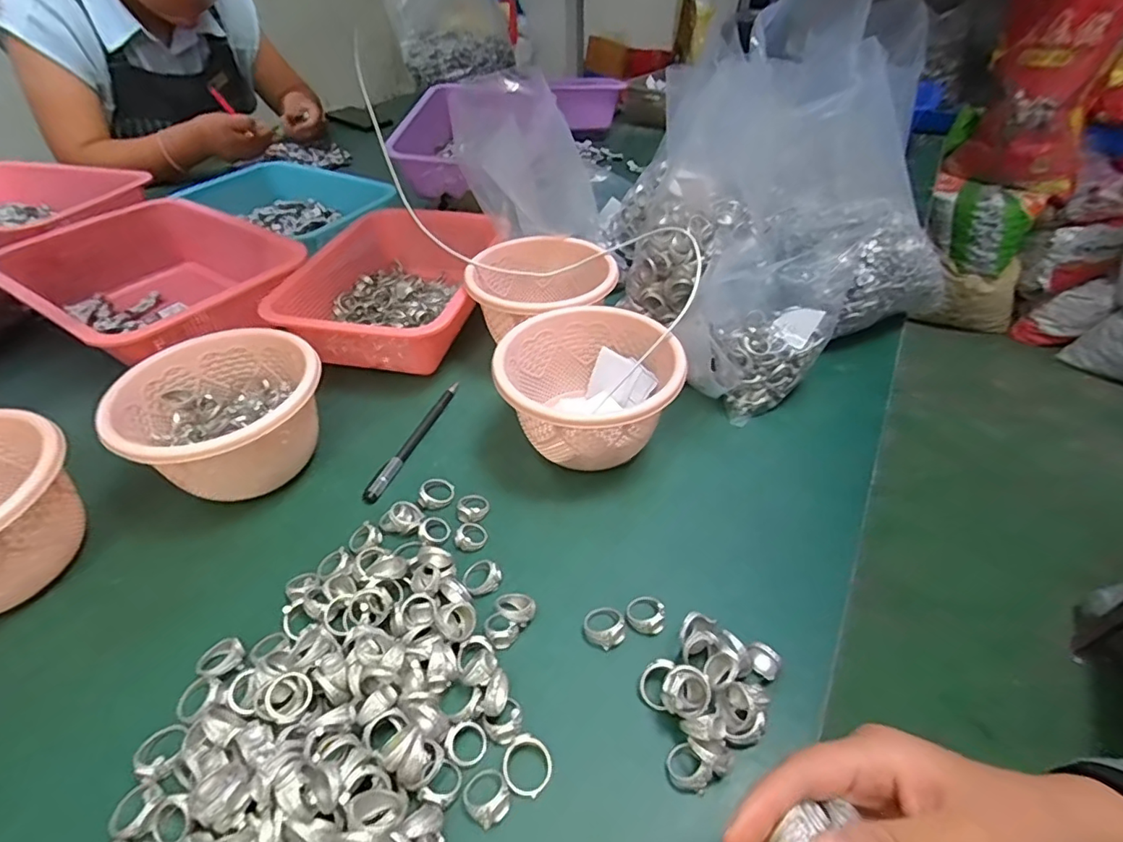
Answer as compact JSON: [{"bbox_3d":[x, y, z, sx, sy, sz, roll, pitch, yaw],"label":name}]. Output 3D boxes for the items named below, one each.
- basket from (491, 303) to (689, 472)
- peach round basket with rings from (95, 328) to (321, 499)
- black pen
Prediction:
[{"bbox_3d":[0.020,-0.019,0.454,0.138,0.092,0.133,0,43,0],"label":"basket"},{"bbox_3d":[-0.271,-0.003,0.440,0.127,0.080,0.139,0,43,0],"label":"peach round basket with rings"},{"bbox_3d":[-0.128,0.013,0.480,0.013,0.011,0.149,14,45,14],"label":"black pen"}]

